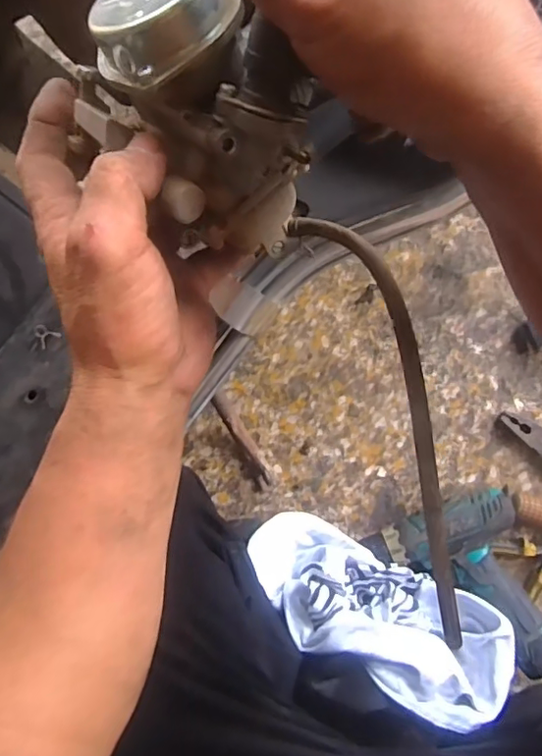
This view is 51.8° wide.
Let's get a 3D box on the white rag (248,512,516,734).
[{"bbox_3d":[0.106,0.245,0.592,0.300,0.098,0.113,26,90,20],"label":"white rag"}]

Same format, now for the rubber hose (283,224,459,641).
[{"bbox_3d":[0.062,0.019,0.262,0.032,0.039,0.222,-21,87,3],"label":"rubber hose"}]

